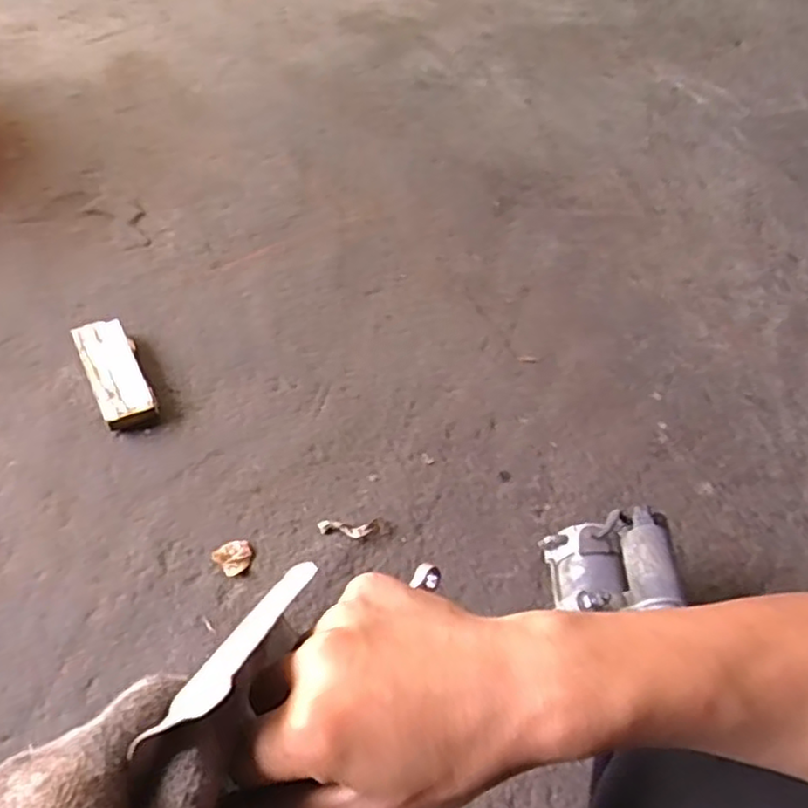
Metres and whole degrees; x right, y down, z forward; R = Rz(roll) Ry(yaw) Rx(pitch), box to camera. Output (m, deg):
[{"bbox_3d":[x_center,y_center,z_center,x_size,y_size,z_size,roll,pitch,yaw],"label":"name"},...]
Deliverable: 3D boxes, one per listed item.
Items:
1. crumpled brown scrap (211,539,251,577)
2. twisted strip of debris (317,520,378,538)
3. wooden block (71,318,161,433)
[{"bbox_3d":[-0.193,0.174,0.777,0.041,0.009,0.037,-20,61,-19],"label":"crumpled brown scrap"},{"bbox_3d":[-0.066,0.145,0.799,0.068,0.008,0.020,2,57,-3],"label":"twisted strip of debris"},{"bbox_3d":[-0.366,-0.039,0.870,0.064,0.033,0.154,-21,61,-20],"label":"wooden block"}]

